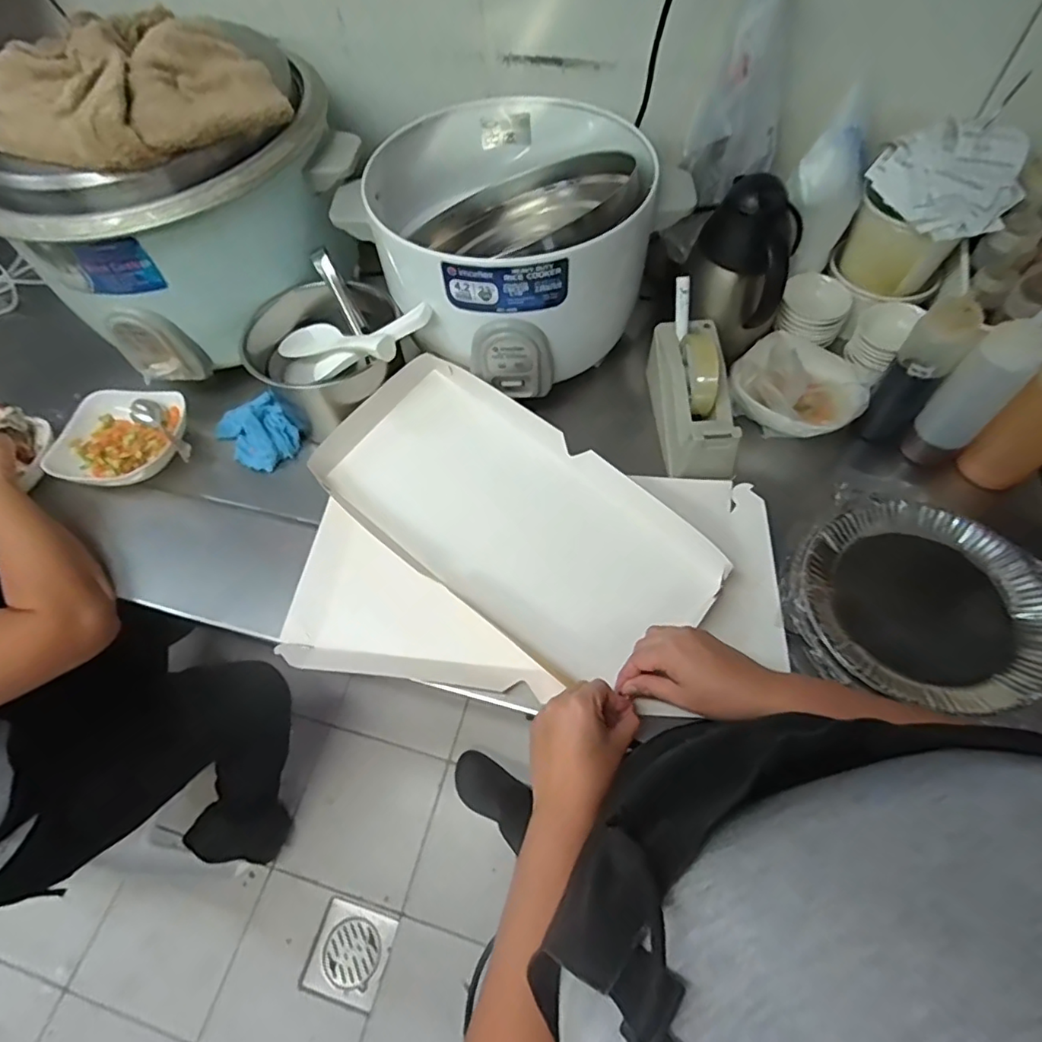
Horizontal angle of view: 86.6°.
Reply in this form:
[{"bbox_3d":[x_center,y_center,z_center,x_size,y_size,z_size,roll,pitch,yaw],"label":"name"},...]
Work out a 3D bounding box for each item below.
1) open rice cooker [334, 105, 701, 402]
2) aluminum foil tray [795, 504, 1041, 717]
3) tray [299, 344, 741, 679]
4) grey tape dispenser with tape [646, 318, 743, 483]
[{"bbox_3d":[-0.013,-0.365,0.729,0.335,0.177,0.329,-39,65,-18],"label":"open rice cooker"},{"bbox_3d":[0.410,0.081,0.561,0.220,0.033,0.221,-37,64,-17],"label":"aluminum foil tray"},{"bbox_3d":[-0.018,-0.011,0.653,0.467,0.037,0.221,37,89,13],"label":"tray"},{"bbox_3d":[0.211,-0.156,0.680,0.081,0.096,0.204,-1,59,2],"label":"grey tape dispenser with tape"}]

